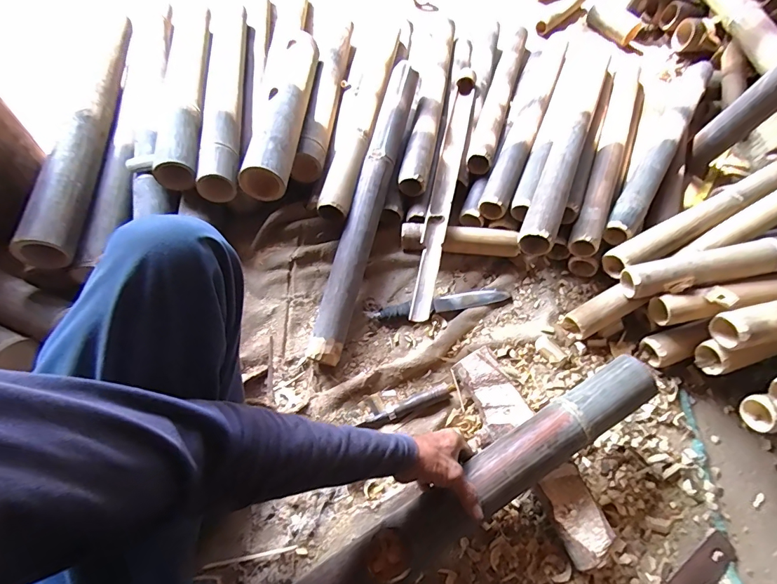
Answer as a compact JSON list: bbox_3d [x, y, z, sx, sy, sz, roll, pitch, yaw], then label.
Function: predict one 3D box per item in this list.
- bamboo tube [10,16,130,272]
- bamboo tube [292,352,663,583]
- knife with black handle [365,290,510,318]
[{"bbox_3d":[-0.577,-0.340,0.783,0.075,0.077,0.680,-2,63,-5],"label":"bamboo tube"},{"bbox_3d":[0.120,0.278,0.546,0.603,0.075,0.078,-31,67,-9],"label":"bamboo tube"},{"bbox_3d":[0.099,0.021,0.750,0.274,0.021,0.032,-12,63,-9],"label":"knife with black handle"}]

